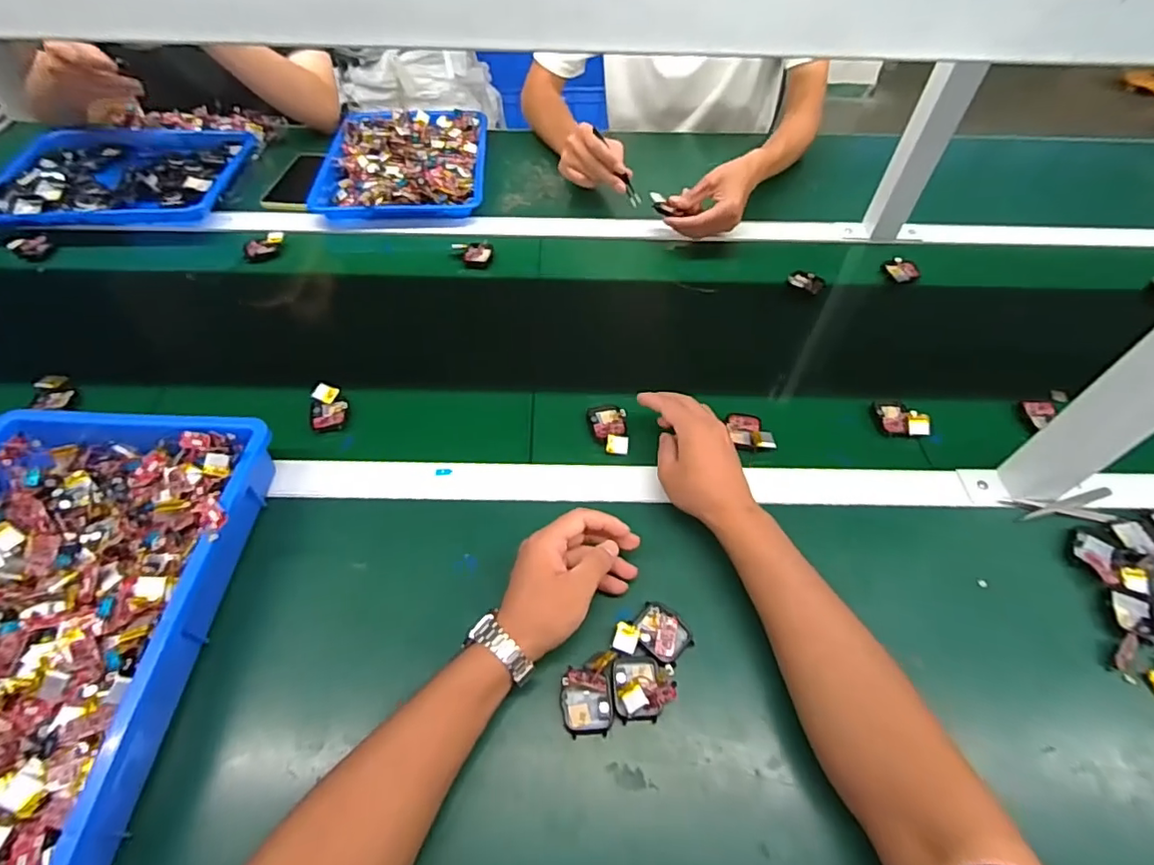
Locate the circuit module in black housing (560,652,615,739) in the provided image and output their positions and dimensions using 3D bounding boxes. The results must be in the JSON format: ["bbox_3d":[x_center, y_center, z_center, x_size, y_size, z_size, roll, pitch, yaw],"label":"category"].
[{"bbox_3d":[0.008,0.202,0.425,0.039,0.020,0.052,-2,54,-2],"label":"circuit module in black housing"}]

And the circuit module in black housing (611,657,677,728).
[{"bbox_3d":[0.052,0.197,0.430,0.045,0.021,0.046,-2,54,-2],"label":"circuit module in black housing"}]

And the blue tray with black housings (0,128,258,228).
[{"bbox_3d":[-0.686,-0.404,0.847,0.326,0.035,0.271,-2,54,-2],"label":"blue tray with black housings"}]

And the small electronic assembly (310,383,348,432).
[{"bbox_3d":[-0.266,-0.027,0.590,0.035,0.020,0.050,-15,55,-12],"label":"small electronic assembly"}]

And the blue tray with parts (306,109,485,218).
[{"bbox_3d":[-0.277,-0.440,0.898,0.254,0.044,0.306,-2,54,-2],"label":"blue tray with parts"}]

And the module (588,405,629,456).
[{"bbox_3d":[0.033,-0.004,0.580,0.038,0.011,0.057,-3,54,-3],"label":"module"}]

